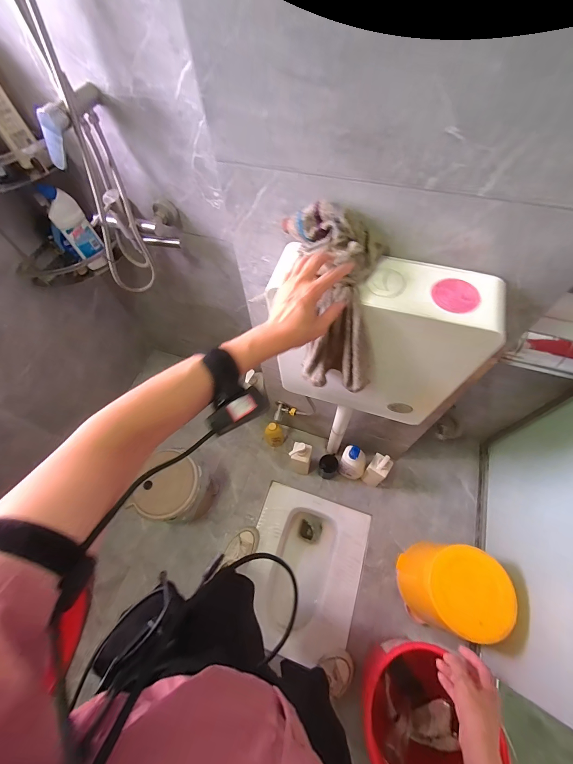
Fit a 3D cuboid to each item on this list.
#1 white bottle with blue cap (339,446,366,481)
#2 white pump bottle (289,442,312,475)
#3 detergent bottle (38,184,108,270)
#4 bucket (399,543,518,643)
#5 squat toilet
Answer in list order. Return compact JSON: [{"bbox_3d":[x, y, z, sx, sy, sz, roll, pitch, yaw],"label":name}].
[{"bbox_3d":[0.256,0.312,1.191,0.099,0.282,0.077,13,63,9],"label":"white bottle with blue cap"},{"bbox_3d":[0.053,0.302,1.216,0.088,0.294,0.077,15,66,10],"label":"white pump bottle"},{"bbox_3d":[-0.616,-0.441,0.901,0.094,0.245,0.052,-38,67,-17],"label":"detergent bottle"},{"bbox_3d":[0.505,0.644,0.972,0.209,0.345,0.219,-1,64,3],"label":"bucket"},{"bbox_3d":[0.061,0.733,1.231,0.424,0.192,0.520,15,63,10],"label":"squat toilet"}]

